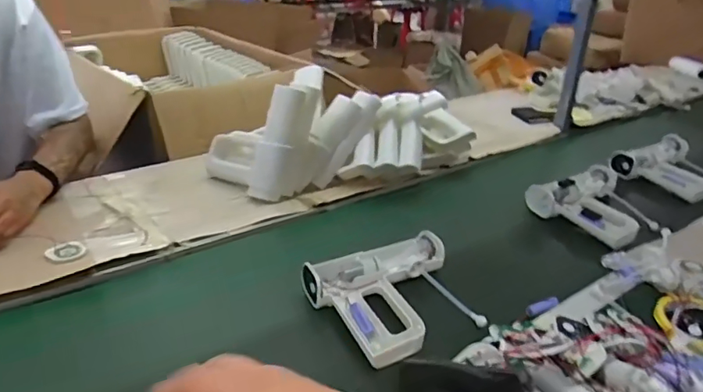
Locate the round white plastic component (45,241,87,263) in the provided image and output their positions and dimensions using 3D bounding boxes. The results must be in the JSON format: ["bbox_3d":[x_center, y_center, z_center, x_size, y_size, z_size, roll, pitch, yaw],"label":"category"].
[{"bbox_3d":[-0.419,0.082,0.786,0.057,0.006,0.051,24,33,37],"label":"round white plastic component"}]

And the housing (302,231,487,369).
[{"bbox_3d":[0.067,0.127,0.717,0.220,0.054,0.192,-16,31,-33],"label":"housing"}]

